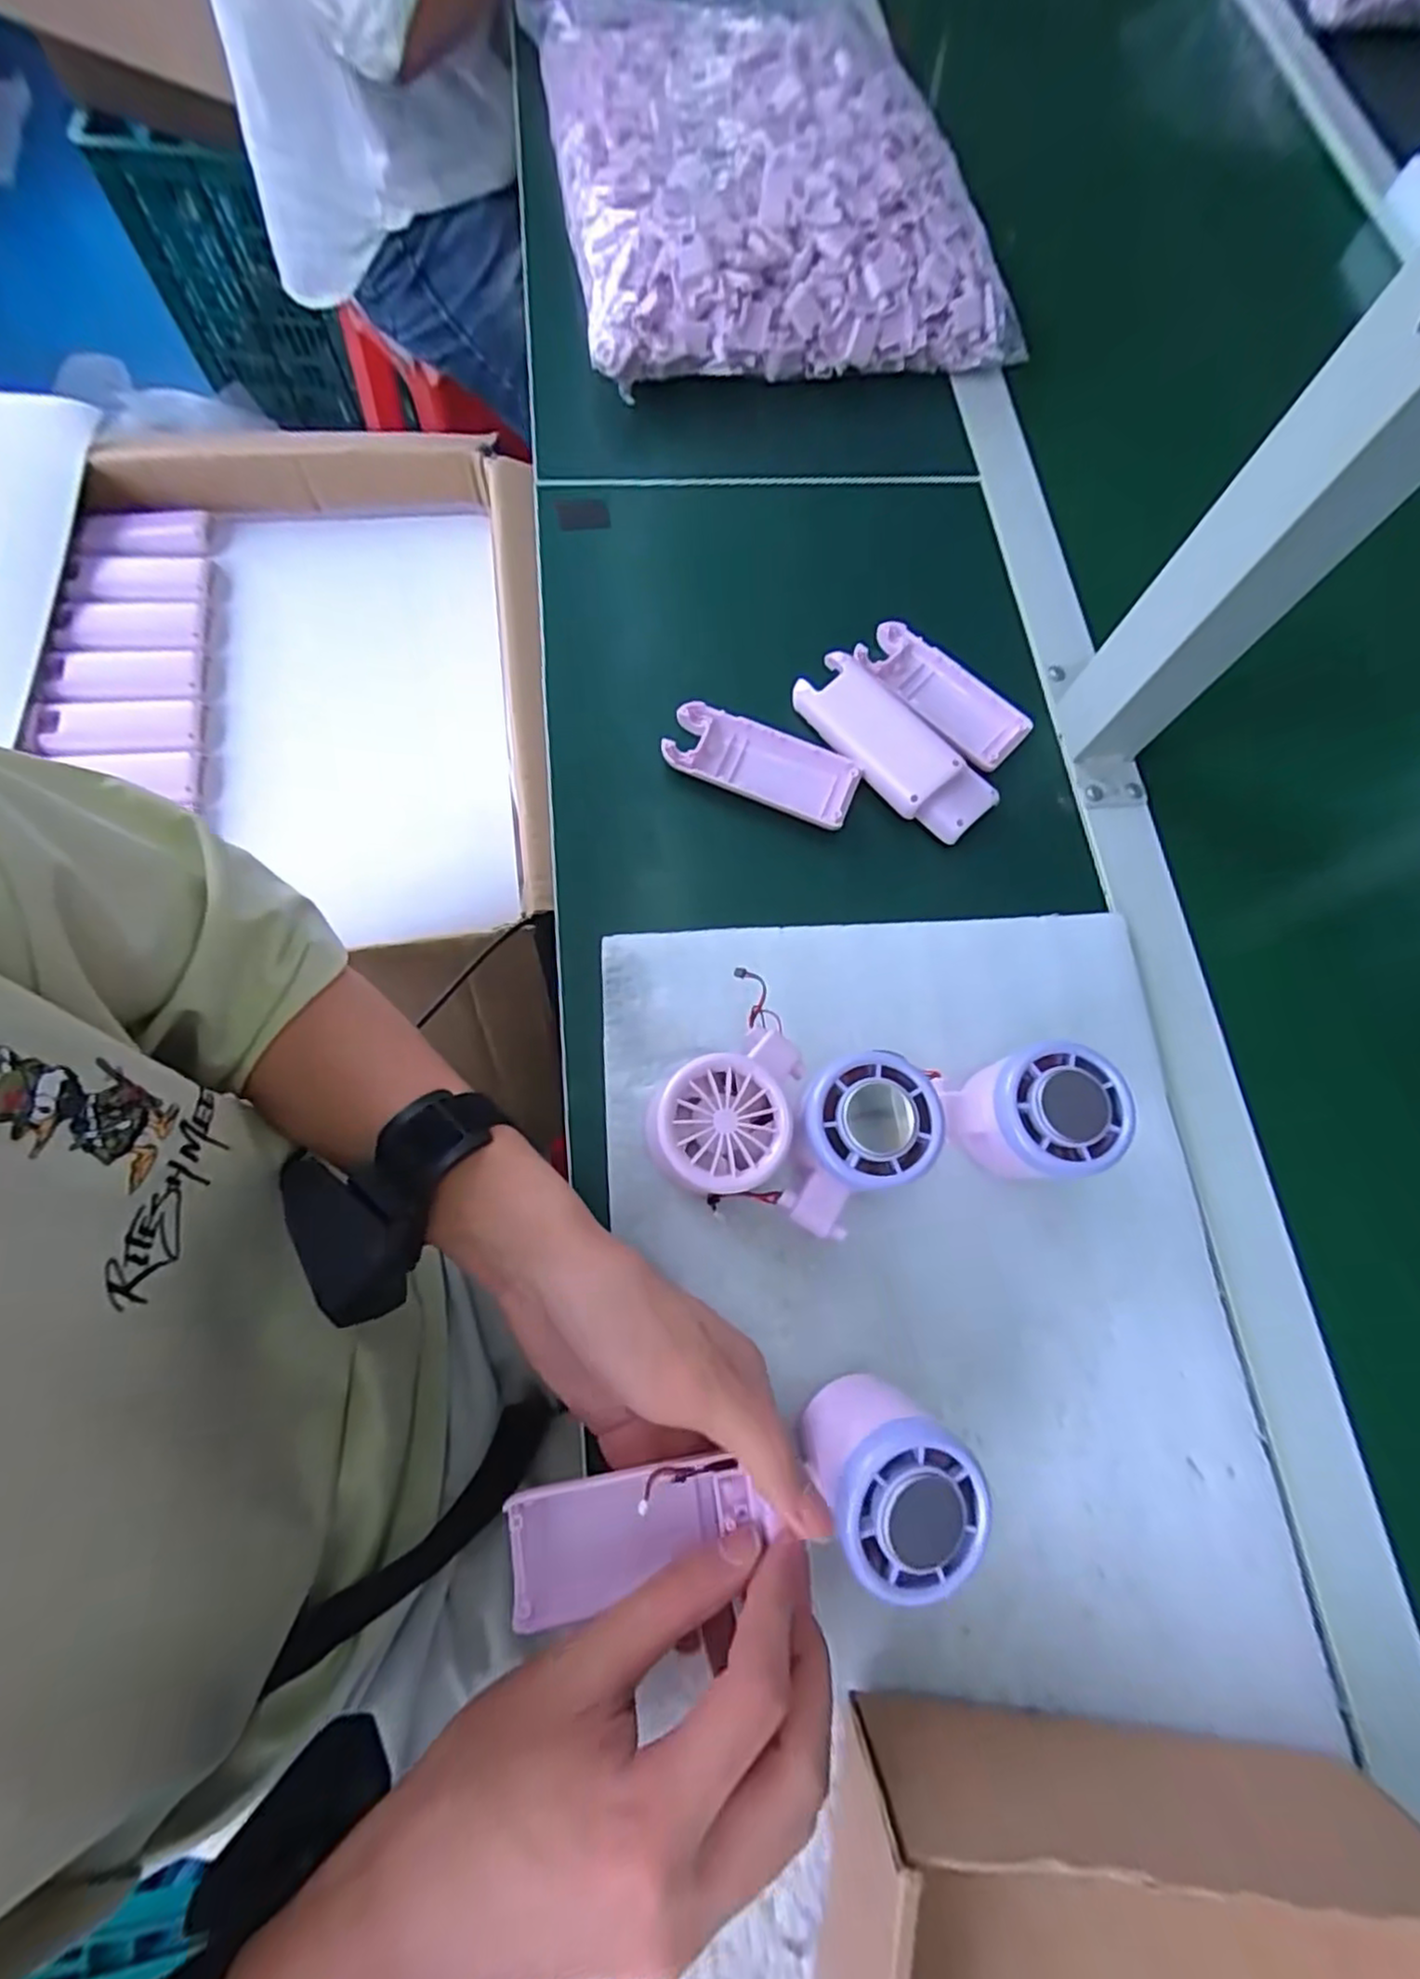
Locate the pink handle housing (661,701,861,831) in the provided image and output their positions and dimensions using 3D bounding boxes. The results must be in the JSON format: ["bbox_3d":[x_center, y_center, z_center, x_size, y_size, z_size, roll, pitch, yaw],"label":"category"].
[{"bbox_3d":[0.029,-0.123,0.389,0.103,0.014,0.043,22,72,4],"label":"pink handle housing"}]

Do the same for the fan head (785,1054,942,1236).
[{"bbox_3d":[0.057,0.064,0.307,0.073,0.055,0.058,-36,78,-12],"label":"fan head"}]

